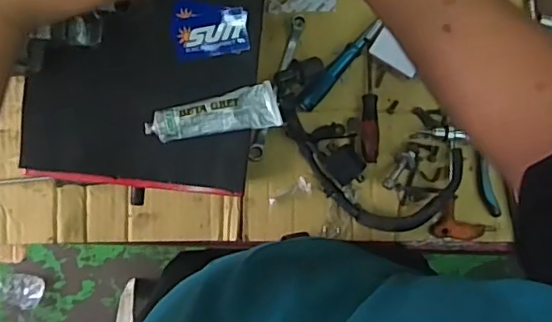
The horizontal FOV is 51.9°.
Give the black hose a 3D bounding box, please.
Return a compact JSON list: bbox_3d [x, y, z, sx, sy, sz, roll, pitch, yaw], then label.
[{"bbox_3d":[0.116,0.020,0.740,0.244,0.022,0.124,14,93,-6],"label":"black hose"}]

